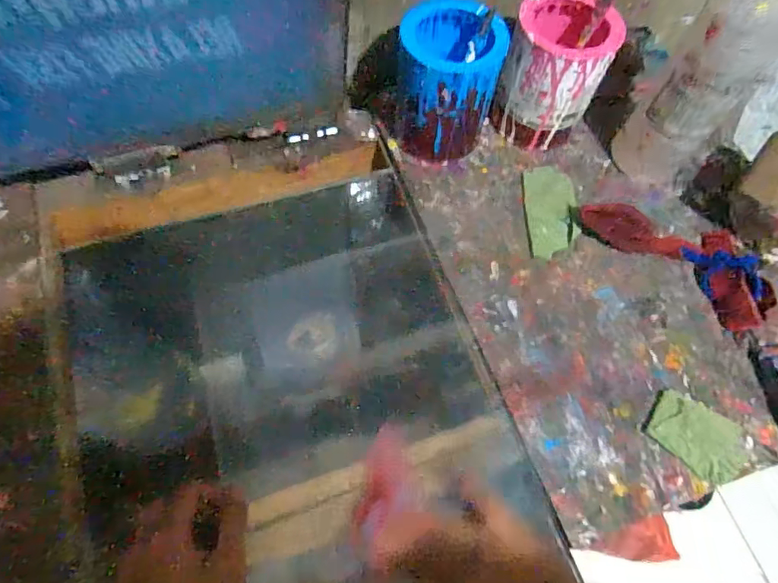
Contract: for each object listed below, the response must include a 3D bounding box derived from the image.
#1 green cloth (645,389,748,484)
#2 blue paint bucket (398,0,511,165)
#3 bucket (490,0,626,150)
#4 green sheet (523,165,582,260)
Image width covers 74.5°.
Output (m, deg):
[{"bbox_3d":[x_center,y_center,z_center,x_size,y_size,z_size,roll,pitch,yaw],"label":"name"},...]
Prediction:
[{"bbox_3d":[0.292,0.136,0.482,0.087,0.005,0.064,36,67,14],"label":"green cloth"},{"bbox_3d":[0.064,-0.228,0.576,0.103,0.140,0.109,13,63,3],"label":"blue paint bucket"},{"bbox_3d":[0.184,-0.250,0.590,0.100,0.140,0.107,1,63,-3],"label":"bucket"},{"bbox_3d":[0.186,-0.093,0.585,0.058,0.007,0.120,3,63,-2],"label":"green sheet"}]

